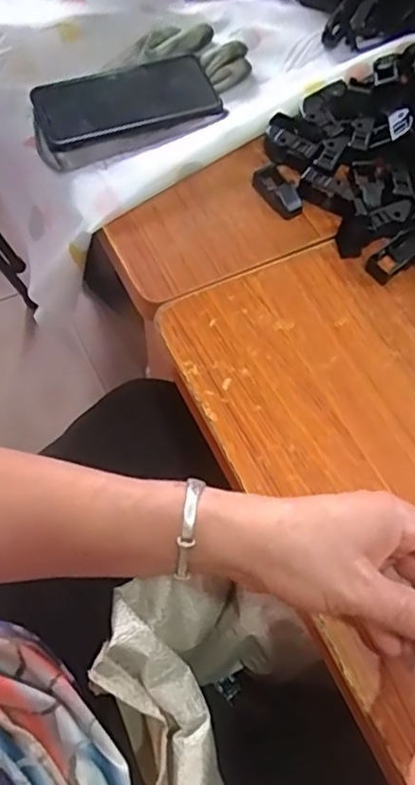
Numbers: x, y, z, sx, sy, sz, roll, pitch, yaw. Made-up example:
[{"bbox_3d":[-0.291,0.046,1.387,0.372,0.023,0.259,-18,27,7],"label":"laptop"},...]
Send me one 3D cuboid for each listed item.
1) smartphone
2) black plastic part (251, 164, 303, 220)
[{"bbox_3d":[-0.074,-0.266,0.555,0.160,0.017,0.080,-19,66,-11],"label":"smartphone"},{"bbox_3d":[0.060,-0.174,0.519,0.027,0.016,0.050,-23,66,-13],"label":"black plastic part"}]

